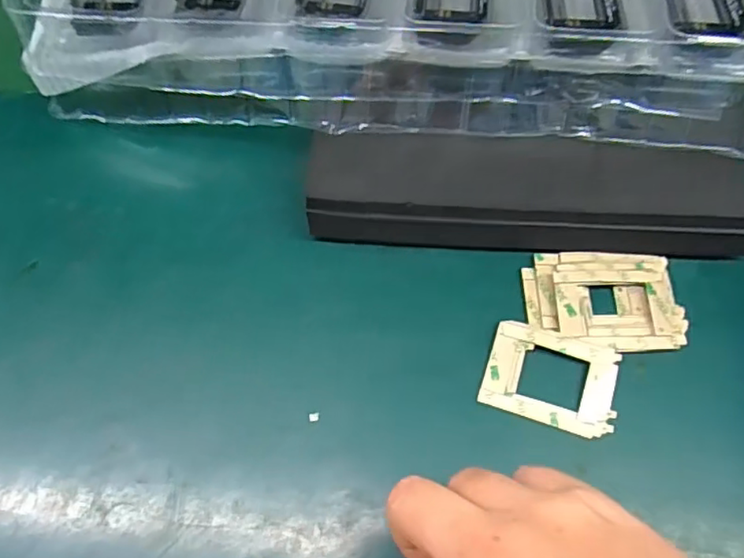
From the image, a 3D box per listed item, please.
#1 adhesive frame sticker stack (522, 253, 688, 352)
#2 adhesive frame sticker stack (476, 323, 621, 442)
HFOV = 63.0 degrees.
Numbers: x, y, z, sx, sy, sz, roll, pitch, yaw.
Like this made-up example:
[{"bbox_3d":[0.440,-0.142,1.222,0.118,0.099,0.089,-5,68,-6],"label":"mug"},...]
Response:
[{"bbox_3d":[0.111,0.010,0.292,0.072,0.005,0.049,3,64,2],"label":"adhesive frame sticker stack"},{"bbox_3d":[0.082,0.045,0.276,0.058,0.006,0.041,16,66,8],"label":"adhesive frame sticker stack"}]

